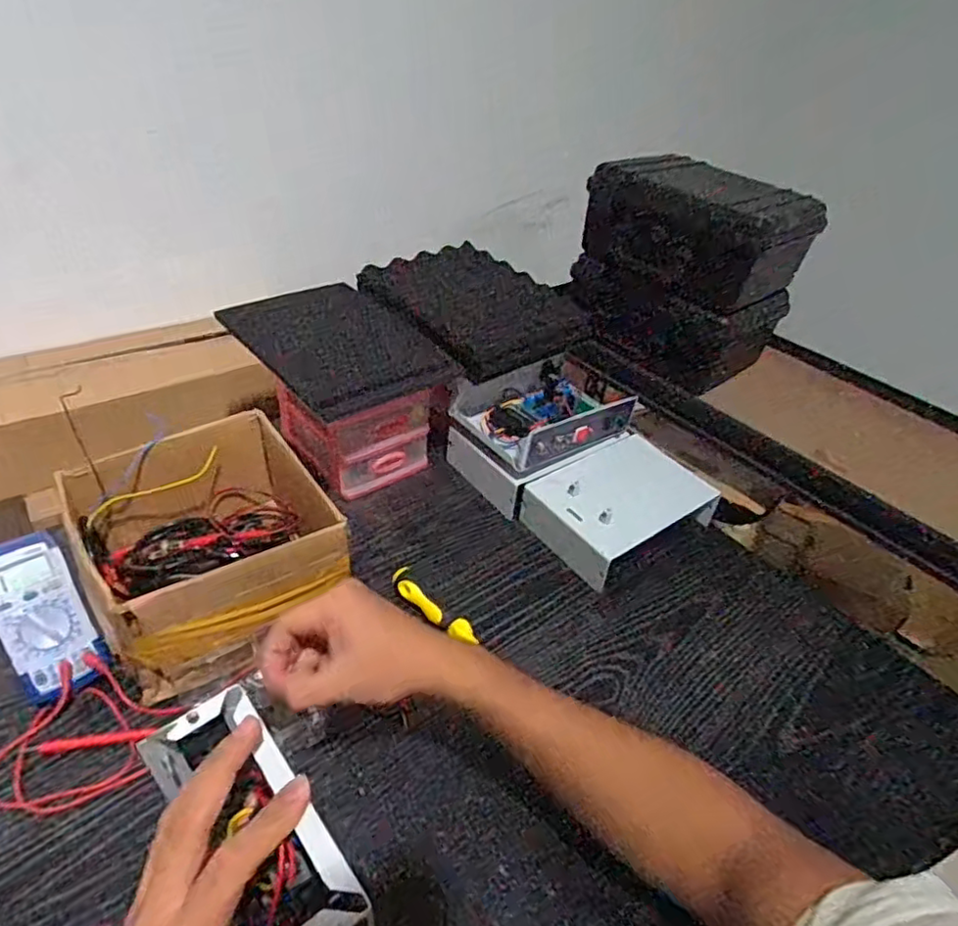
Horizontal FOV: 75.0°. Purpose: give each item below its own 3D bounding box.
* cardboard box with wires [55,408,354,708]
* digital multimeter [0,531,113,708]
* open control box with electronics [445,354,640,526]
[{"bbox_3d":[-0.261,0.072,0.620,0.212,0.109,0.236,-22,47,-30],"label":"cardboard box with wires"},{"bbox_3d":[-0.385,0.134,0.548,0.067,0.028,0.145,-26,87,-34],"label":"digital multimeter"},{"bbox_3d":[0.079,-0.041,0.831,0.165,0.103,0.198,34,47,30],"label":"open control box with electronics"}]

